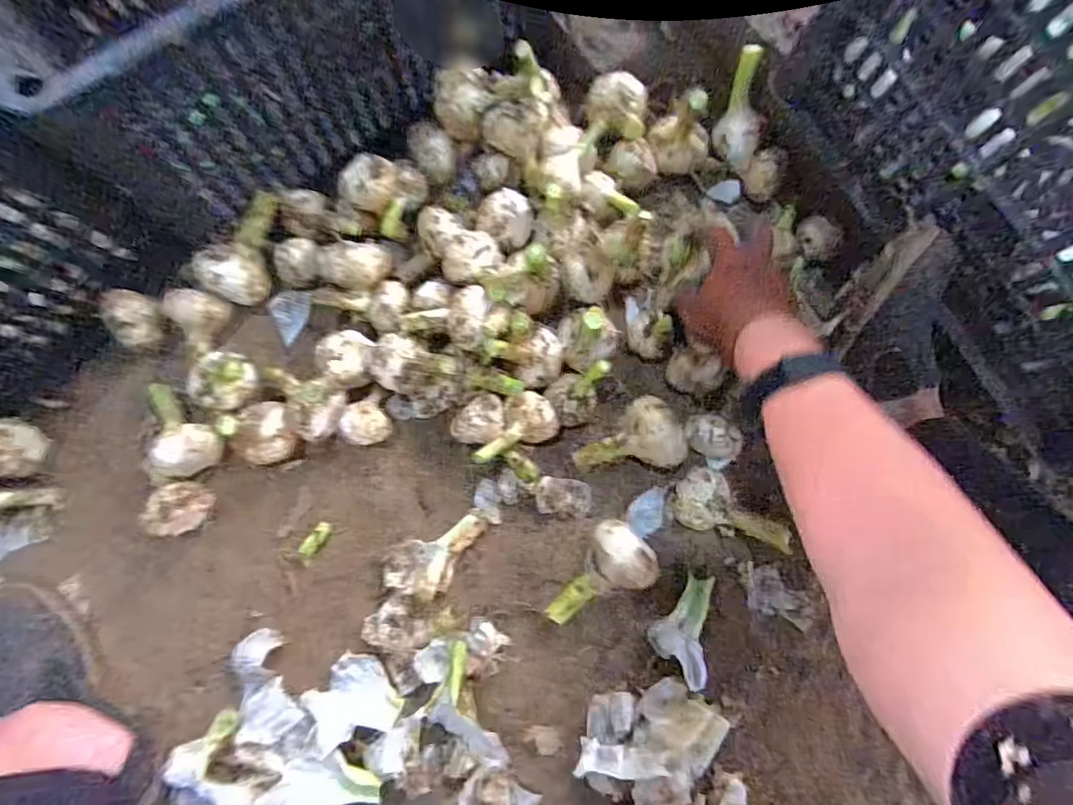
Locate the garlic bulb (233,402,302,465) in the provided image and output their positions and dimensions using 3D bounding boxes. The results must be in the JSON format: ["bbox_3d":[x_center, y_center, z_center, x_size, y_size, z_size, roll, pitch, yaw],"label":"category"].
[{"bbox_3d":[-0.253,0.029,0.493,0.054,0.044,0.064,41,84,1],"label":"garlic bulb"}]

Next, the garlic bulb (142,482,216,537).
[{"bbox_3d":[-0.322,0.097,0.481,0.049,0.053,0.048,-4,88,-5],"label":"garlic bulb"}]

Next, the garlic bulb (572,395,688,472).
[{"bbox_3d":[0.089,0.031,0.501,0.101,0.057,0.061,-4,88,-5],"label":"garlic bulb"}]

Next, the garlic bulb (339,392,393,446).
[{"bbox_3d":[-0.160,0.019,0.499,0.042,0.042,0.047,-31,87,-5],"label":"garlic bulb"}]

